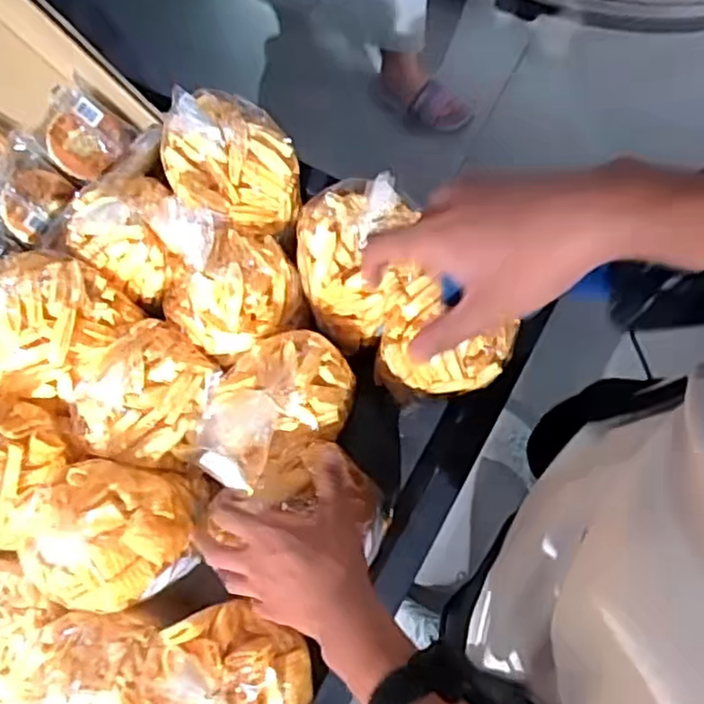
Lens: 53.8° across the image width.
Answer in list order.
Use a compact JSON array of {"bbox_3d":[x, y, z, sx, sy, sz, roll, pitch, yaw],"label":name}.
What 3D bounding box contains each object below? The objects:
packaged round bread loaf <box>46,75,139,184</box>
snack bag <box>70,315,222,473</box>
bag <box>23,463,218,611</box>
[{"bbox_3d":[-0.281,-0.228,0.738,0.093,0.043,0.093,-5,101,-27],"label":"packaged round bread loaf"},{"bbox_3d":[-0.191,0.037,0.634,0.113,0.085,0.126,20,75,7],"label":"snack bag"},{"bbox_3d":[-0.212,0.157,0.594,0.138,0.100,0.122,4,74,2],"label":"bag"}]

